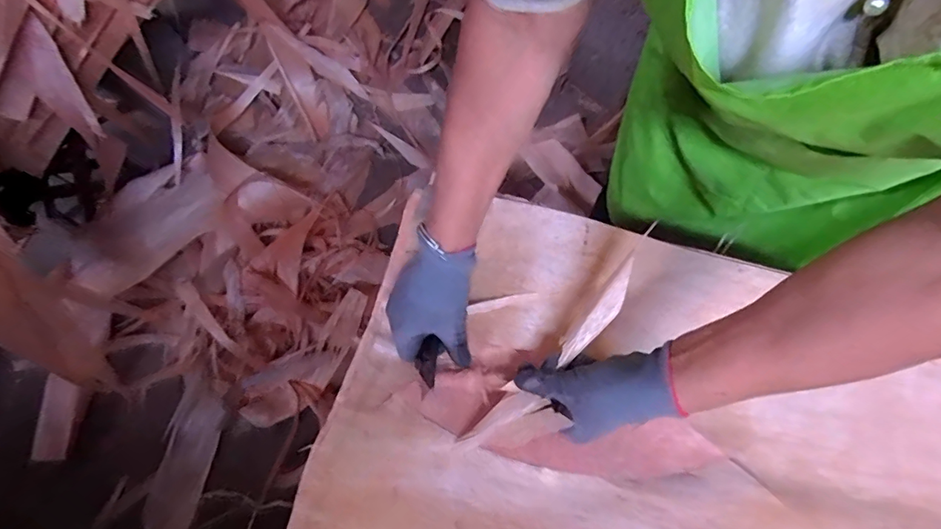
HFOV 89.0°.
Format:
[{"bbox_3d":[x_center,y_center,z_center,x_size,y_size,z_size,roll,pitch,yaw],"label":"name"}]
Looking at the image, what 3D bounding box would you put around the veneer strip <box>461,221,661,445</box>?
[{"bbox_3d":[0.083,0.076,0.423,0.034,0.010,0.247,44,98,22],"label":"veneer strip"}]

